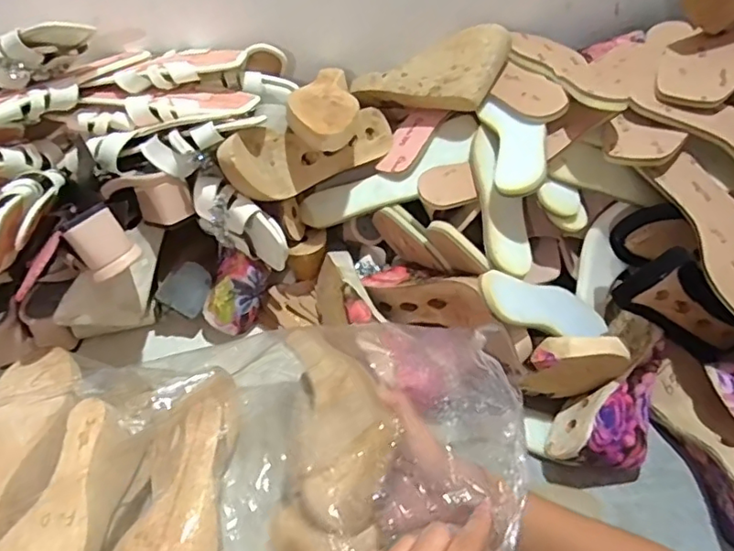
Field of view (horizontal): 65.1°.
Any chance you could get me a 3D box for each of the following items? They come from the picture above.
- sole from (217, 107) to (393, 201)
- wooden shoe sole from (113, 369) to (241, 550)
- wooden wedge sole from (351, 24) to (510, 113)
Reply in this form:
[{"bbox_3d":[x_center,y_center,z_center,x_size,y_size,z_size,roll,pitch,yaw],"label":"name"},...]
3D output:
[{"bbox_3d":[-0.067,-0.142,0.662,0.227,0.068,0.061,-22,53,-36],"label":"sole"},{"bbox_3d":[-0.155,0.183,0.475,0.070,0.042,0.227,1,51,1],"label":"wooden shoe sole"},{"bbox_3d":[0.070,-0.234,0.705,0.212,0.047,0.090,-6,89,30],"label":"wooden wedge sole"}]

